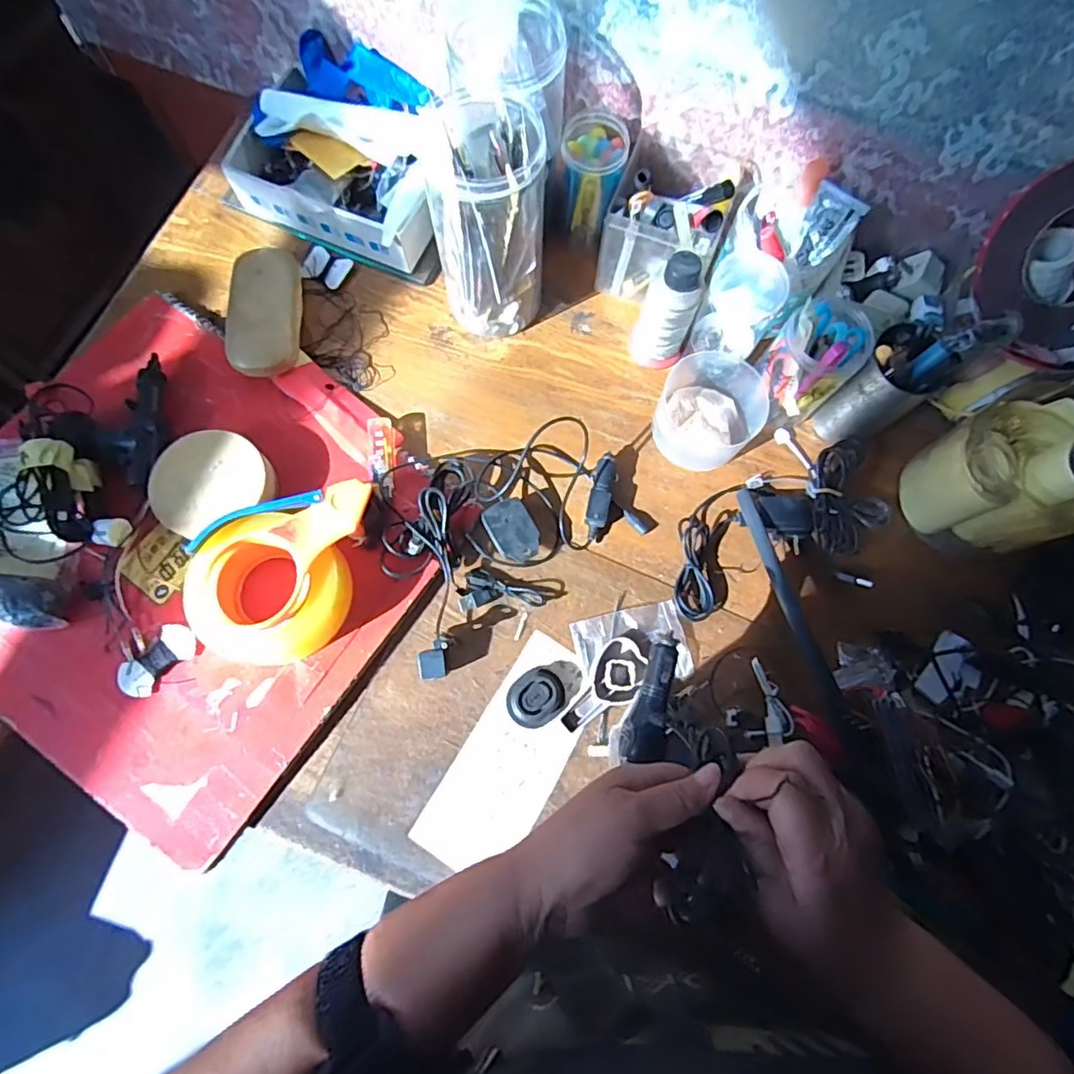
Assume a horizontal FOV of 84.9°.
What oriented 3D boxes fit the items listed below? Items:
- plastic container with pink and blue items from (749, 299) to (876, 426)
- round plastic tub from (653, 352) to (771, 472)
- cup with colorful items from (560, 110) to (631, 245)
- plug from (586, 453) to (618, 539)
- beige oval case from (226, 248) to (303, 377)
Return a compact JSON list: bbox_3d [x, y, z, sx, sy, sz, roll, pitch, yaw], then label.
[{"bbox_3d":[0.248,-0.158,0.546,0.075,0.131,0.065,43,76,11],"label":"plastic container with pink and blue items"},{"bbox_3d":[0.166,-0.121,0.571,0.096,0.054,0.099,1,72,-2],"label":"round plastic tub"},{"bbox_3d":[0.054,-0.359,0.588,0.059,0.095,0.064,1,72,-2],"label":"cup with colorful items"},{"bbox_3d":[0.061,-0.040,0.560,0.023,0.019,0.080,15,72,3],"label":"plug"},{"bbox_3d":[-0.276,-0.236,0.599,0.067,0.040,0.161,-5,72,-4],"label":"beige oval case"}]

